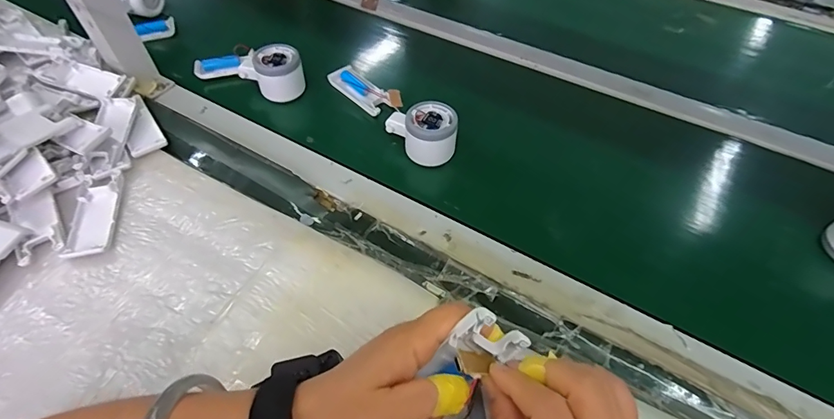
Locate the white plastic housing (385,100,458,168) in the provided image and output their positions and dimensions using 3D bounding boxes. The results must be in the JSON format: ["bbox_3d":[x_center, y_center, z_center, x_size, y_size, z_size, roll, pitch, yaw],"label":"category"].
[{"bbox_3d":[0.004,-0.088,0.510,0.083,0.047,0.061,1,52,-1],"label":"white plastic housing"}]

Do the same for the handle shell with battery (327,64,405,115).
[{"bbox_3d":[-0.069,-0.159,0.586,0.120,0.020,0.044,39,60,25],"label":"handle shell with battery"}]

